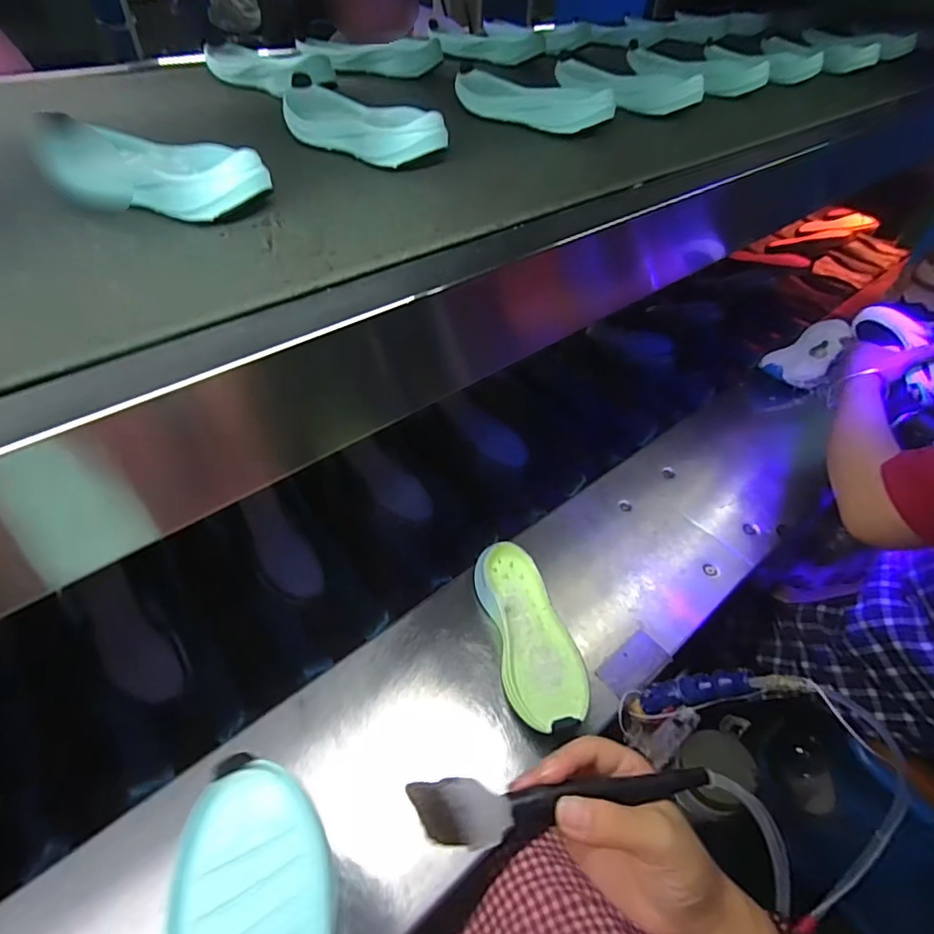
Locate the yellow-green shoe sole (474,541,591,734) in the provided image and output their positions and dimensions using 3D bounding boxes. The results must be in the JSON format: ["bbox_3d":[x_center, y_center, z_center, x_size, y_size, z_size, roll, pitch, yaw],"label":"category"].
[{"bbox_3d":[0.073,0.192,0.609,0.090,0.044,0.218,-8,48,-13],"label":"yellow-green shoe sole"}]

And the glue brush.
[{"bbox_3d":[0.056,0.172,0.275,0.171,0.024,0.026,4,46,-18],"label":"glue brush"}]

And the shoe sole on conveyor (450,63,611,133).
[{"bbox_3d":[0.062,-0.450,0.647,0.237,0.043,0.074,36,54,25],"label":"shoe sole on conveyor"}]

